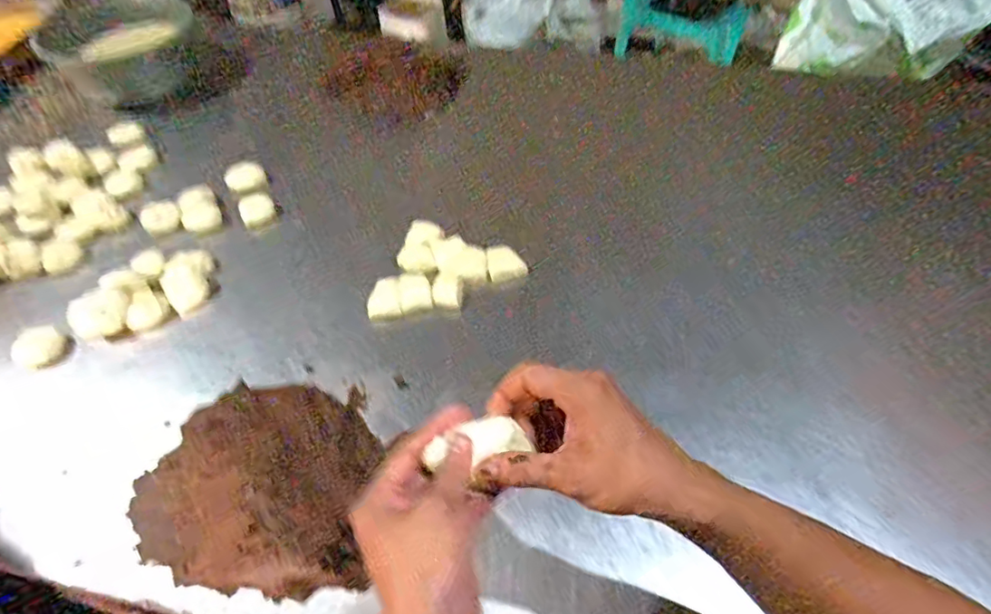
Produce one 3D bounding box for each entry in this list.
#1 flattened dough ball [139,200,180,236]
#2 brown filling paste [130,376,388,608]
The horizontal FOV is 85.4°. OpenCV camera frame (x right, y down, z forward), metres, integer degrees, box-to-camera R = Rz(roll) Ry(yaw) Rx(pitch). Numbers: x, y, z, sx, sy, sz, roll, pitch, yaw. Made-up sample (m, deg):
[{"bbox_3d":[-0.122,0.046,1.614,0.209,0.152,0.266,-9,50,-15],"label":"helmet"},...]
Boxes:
[{"bbox_3d":[-0.544,-0.144,0.874,0.056,0.030,0.053,-1,53,1],"label":"flattened dough ball"},{"bbox_3d":[-0.268,0.190,0.570,0.270,0.092,0.225,-16,54,-9],"label":"brown filling paste"}]

